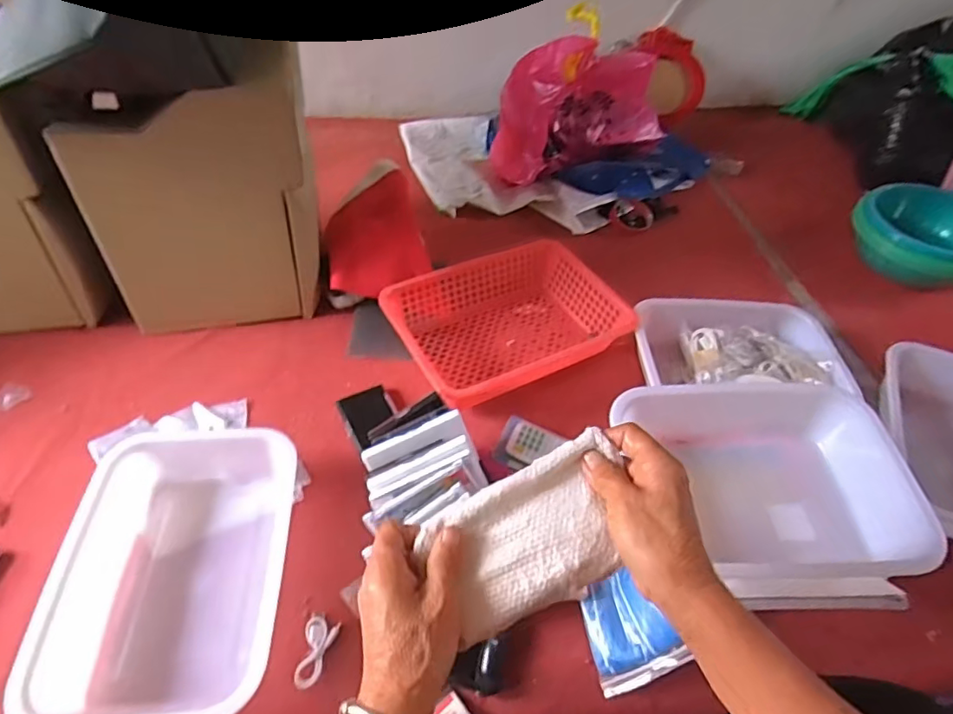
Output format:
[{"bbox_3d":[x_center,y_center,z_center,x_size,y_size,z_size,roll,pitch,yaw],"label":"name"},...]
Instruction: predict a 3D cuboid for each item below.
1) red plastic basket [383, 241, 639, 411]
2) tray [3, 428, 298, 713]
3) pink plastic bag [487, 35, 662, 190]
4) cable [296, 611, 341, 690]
[{"bbox_3d":[0.042,-0.052,0.815,0.328,0.084,0.236,-21,54,-21],"label":"red plastic basket"},{"bbox_3d":[-0.303,0.215,0.564,0.210,0.072,0.296,0,50,-6],"label":"tray"},{"bbox_3d":[0.212,-0.488,1.076,0.357,0.236,0.122,-14,52,-17],"label":"pink plastic bag"},{"bbox_3d":[-0.168,0.299,0.549,0.033,0.015,0.066,16,50,8],"label":"cable"}]

